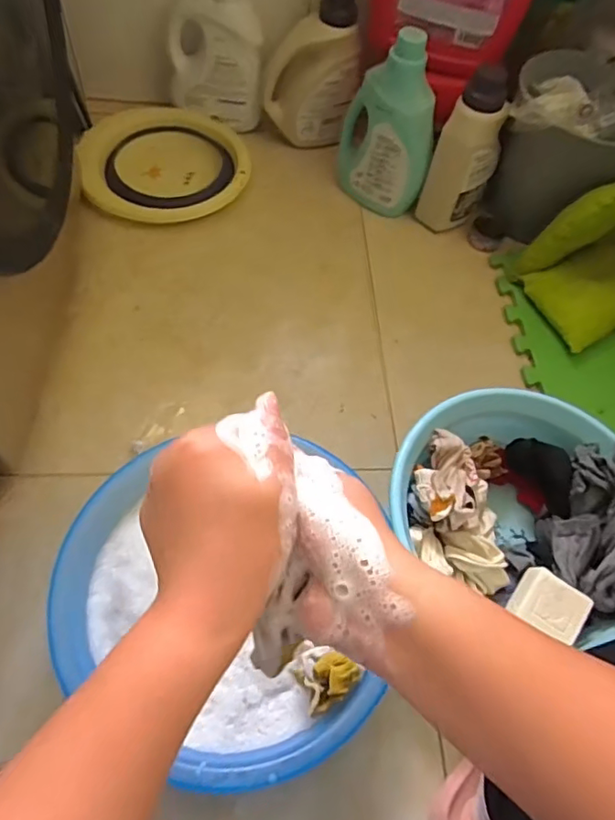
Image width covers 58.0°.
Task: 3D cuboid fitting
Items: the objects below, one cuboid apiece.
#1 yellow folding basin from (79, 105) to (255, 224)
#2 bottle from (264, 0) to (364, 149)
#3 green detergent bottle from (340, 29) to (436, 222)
[{"bbox_3d":[-0.268,-0.470,1.046,0.302,0.058,0.277,-14,64,-14],"label":"yellow folding basin"},{"bbox_3d":[0.008,-0.635,1.045,0.175,0.245,0.098,-4,62,-9],"label":"bottle"},{"bbox_3d":[0.142,-0.490,0.968,0.163,0.280,0.089,14,60,1],"label":"green detergent bottle"}]

